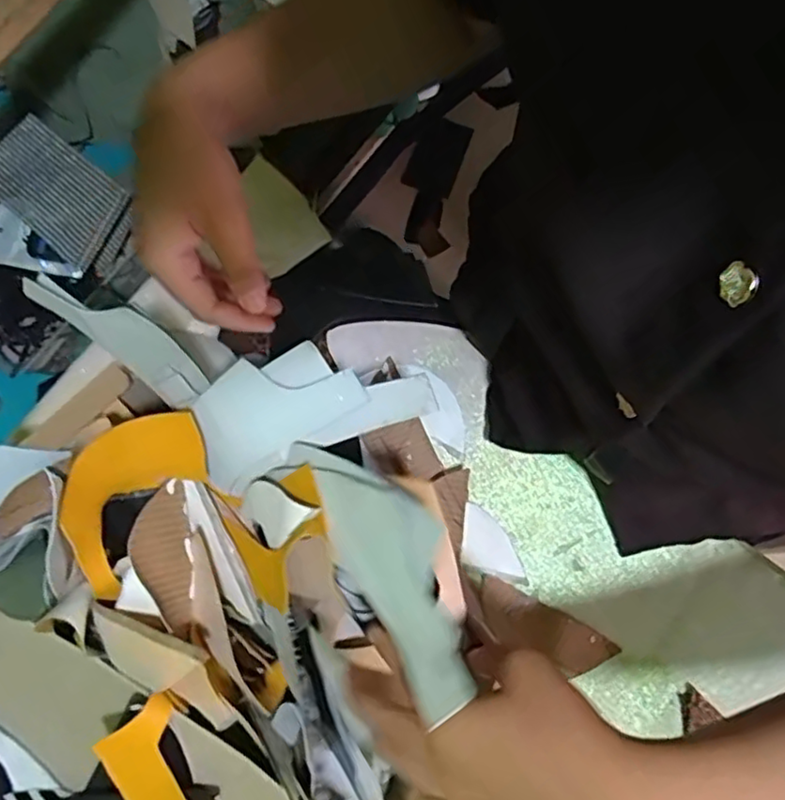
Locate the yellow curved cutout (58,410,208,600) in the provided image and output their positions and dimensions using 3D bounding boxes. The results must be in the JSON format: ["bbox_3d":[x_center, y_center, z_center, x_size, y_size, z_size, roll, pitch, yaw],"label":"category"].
[{"bbox_3d":[-0.163,0.055,0.400,0.115,0.022,0.069,-49,122,-14],"label":"yellow curved cutout"}]

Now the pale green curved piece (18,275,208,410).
[{"bbox_3d":[-0.175,-0.042,0.418,0.123,0.058,0.008,40,46,-15],"label":"pale green curved piece"}]

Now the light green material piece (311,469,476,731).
[{"bbox_3d":[0.003,0.082,0.334,0.053,0.013,0.141,-39,58,12],"label":"light green material piece"}]

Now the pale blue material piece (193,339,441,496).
[{"bbox_3d":[-0.057,0.002,0.413,0.150,0.018,0.075,-25,103,4],"label":"pale blue material piece"}]

